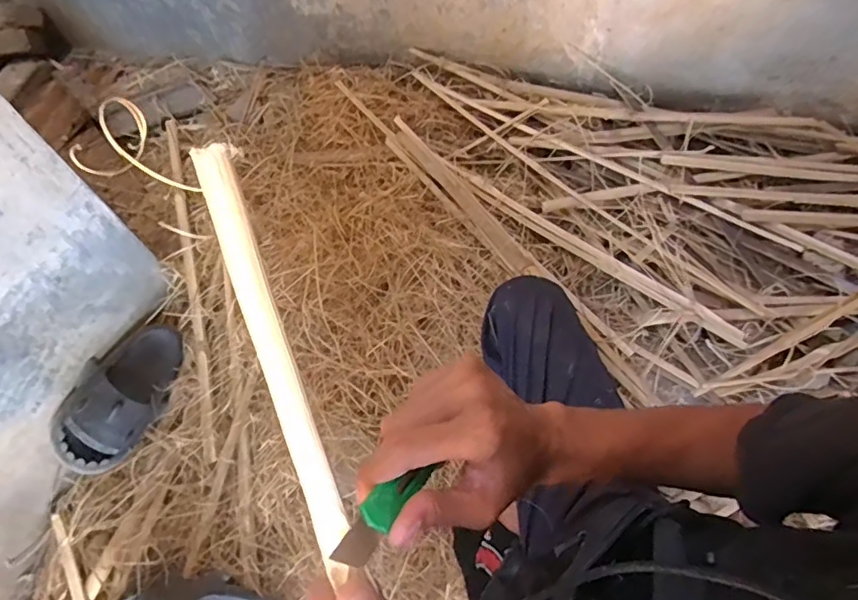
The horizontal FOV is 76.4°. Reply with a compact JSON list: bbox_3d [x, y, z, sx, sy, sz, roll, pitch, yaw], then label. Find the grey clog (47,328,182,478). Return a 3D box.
[{"bbox_3d":[-0.545,0.167,0.960,0.124,0.089,0.266,9,63,9],"label":"grey clog"}]

